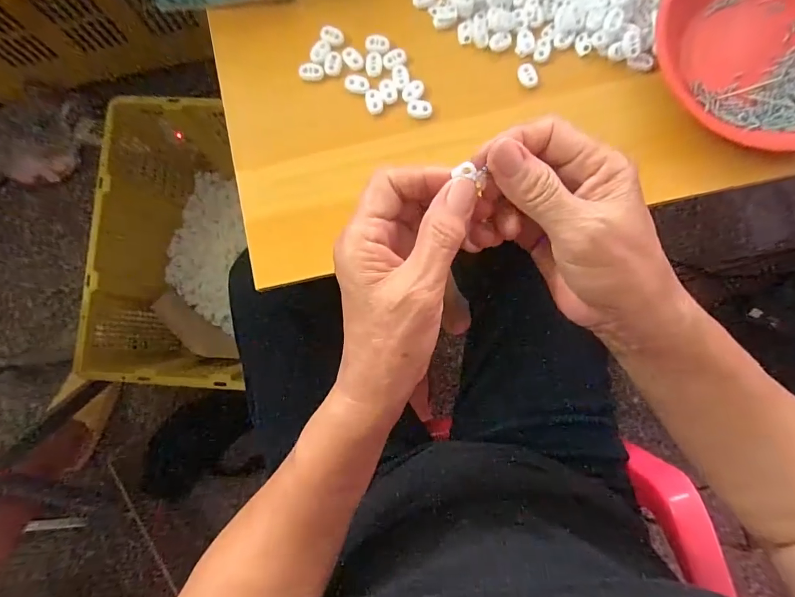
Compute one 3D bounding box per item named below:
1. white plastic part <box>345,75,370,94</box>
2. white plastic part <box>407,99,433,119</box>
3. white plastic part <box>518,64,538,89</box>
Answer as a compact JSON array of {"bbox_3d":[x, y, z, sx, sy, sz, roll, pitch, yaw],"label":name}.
[{"bbox_3d":[-0.037,-0.199,0.375,0.022,0.004,0.017,17,84,3],"label":"white plastic part"},{"bbox_3d":[0.020,-0.174,0.373,0.022,0.004,0.017,-2,83,1],"label":"white plastic part"},{"bbox_3d":[0.120,-0.205,0.373,0.015,0.004,0.022,-18,83,-1],"label":"white plastic part"}]

